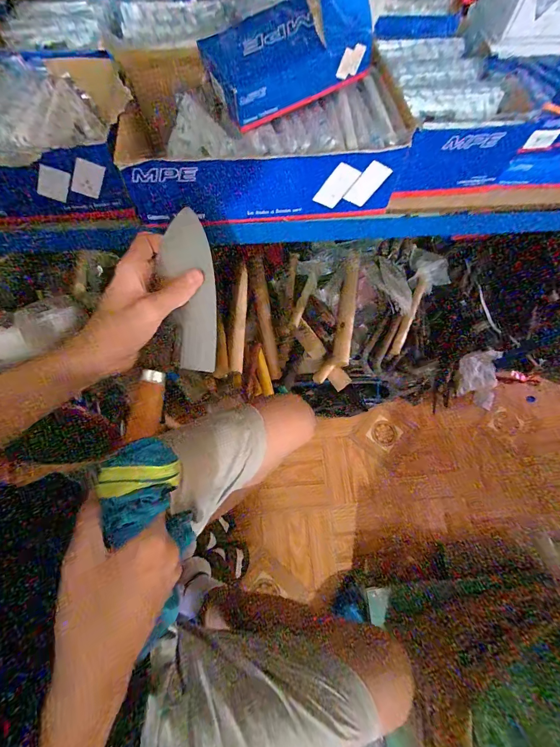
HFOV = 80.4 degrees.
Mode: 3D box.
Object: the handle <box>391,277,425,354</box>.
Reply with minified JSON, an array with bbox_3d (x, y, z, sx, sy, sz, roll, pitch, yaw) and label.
[{"bbox_3d":[0.349,-0.155,0.891,0.030,0.020,0.222,24,81,8],"label":"handle"}]

